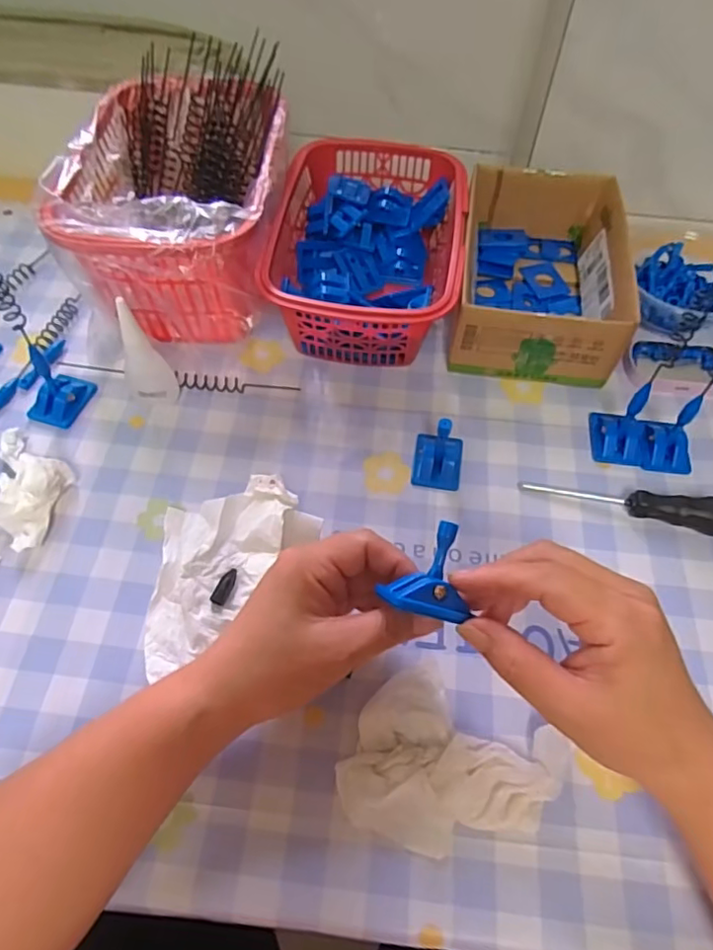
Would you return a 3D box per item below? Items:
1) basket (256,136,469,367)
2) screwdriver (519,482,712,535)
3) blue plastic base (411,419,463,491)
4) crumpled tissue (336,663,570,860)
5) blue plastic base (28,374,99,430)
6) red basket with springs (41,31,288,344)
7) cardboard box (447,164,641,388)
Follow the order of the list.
[{"bbox_3d":[0.012,-0.187,0.490,0.142,0.077,0.201,7,58,3],"label":"basket"},{"bbox_3d":[0.195,0.020,0.400,0.155,0.024,0.021,14,59,8],"label":"screwdriver"},{"bbox_3d":[0.060,-0.020,0.410,0.035,0.043,0.041,9,58,4],"label":"blue plastic base"},{"bbox_3d":[0.052,0.157,0.312,0.107,0.022,0.086,23,61,13],"label":"crumpled tissue"},{"bbox_3d":[-0.224,-0.061,0.442,0.032,0.024,0.044,14,59,8],"label":"blue plastic base"},{"bbox_3d":[-0.136,-0.222,0.484,0.148,0.123,0.240,5,58,2],"label":"red basket with springs"},{"bbox_3d":[0.149,-0.166,0.485,0.122,0.070,0.184,8,58,4],"label":"cardboard box"}]

